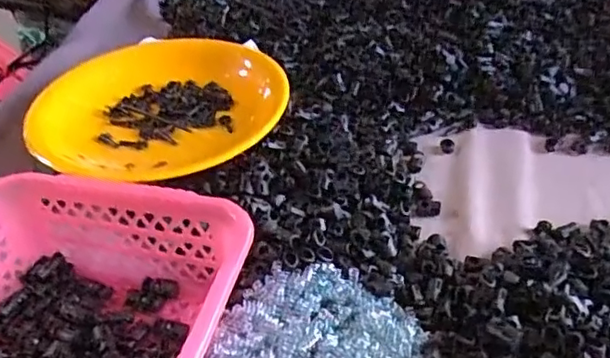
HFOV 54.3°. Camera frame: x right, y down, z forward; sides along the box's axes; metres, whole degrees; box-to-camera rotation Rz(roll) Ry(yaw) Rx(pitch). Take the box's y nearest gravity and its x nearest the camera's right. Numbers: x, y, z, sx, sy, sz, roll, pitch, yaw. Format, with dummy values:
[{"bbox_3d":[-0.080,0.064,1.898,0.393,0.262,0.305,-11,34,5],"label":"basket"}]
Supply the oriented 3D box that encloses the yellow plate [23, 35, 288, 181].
[{"bbox_3d":[-0.141,-0.077,0.596,0.246,0.034,0.220,-5,43,1],"label":"yellow plate"}]

